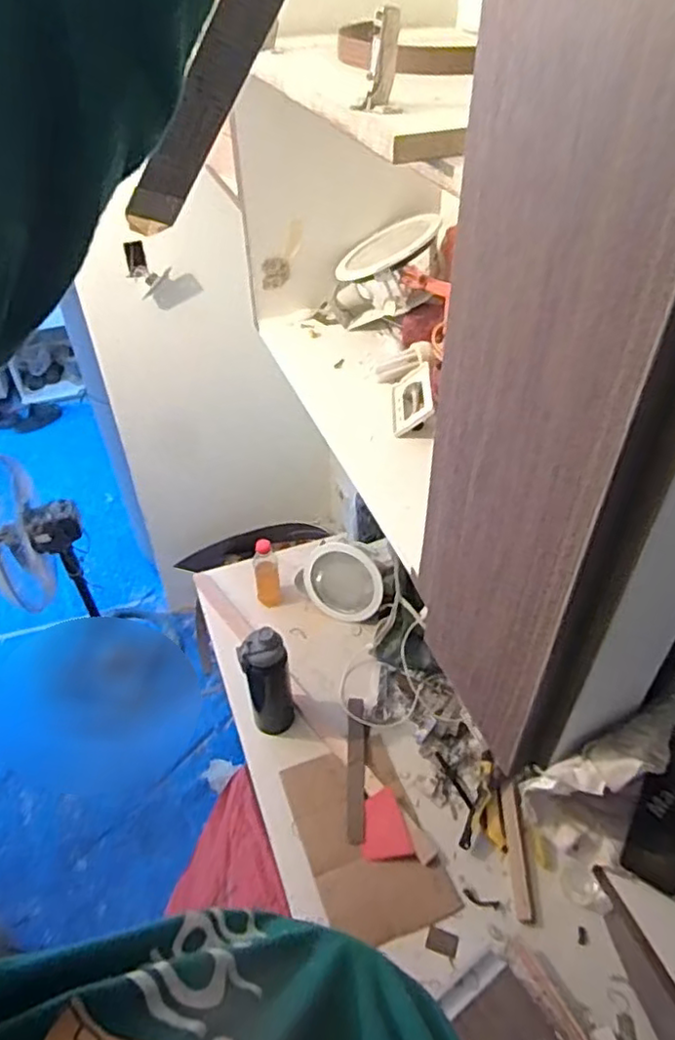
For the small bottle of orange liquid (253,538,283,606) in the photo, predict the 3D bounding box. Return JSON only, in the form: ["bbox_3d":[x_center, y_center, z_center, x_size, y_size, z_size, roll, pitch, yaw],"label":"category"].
[{"bbox_3d":[-0.158,0.116,1.433,0.055,0.188,0.055,-8,44,-7],"label":"small bottle of orange liquid"}]

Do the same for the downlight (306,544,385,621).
[{"bbox_3d":[0.014,0.137,1.414,0.182,0.157,0.024,20,7,19],"label":"downlight"}]

